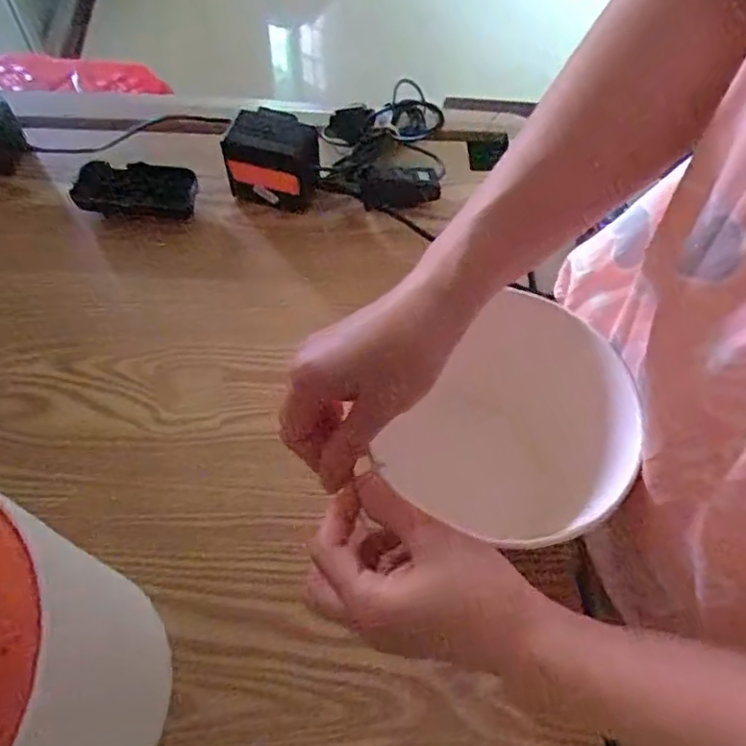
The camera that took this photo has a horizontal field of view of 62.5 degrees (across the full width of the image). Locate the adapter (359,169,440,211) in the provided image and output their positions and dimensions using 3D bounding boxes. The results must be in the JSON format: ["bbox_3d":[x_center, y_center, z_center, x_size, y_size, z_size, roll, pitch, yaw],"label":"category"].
[{"bbox_3d":[0.025,-0.177,0.596,0.076,0.028,0.033,-7,61,-6],"label":"adapter"}]

